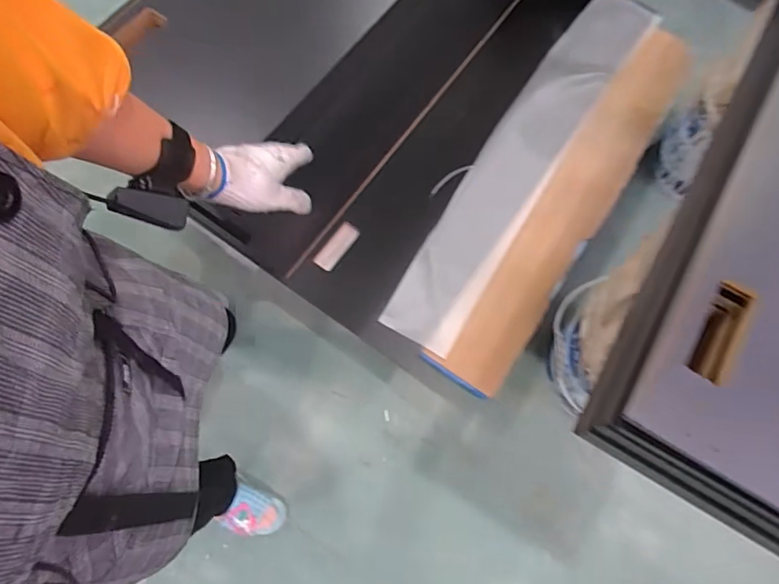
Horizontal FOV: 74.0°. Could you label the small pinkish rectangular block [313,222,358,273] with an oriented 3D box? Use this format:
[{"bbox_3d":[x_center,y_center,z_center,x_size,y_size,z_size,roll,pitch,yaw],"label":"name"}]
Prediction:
[{"bbox_3d":[-0.126,-0.109,1.245,0.049,0.021,0.129,33,74,9],"label":"small pinkish rectangular block"}]

